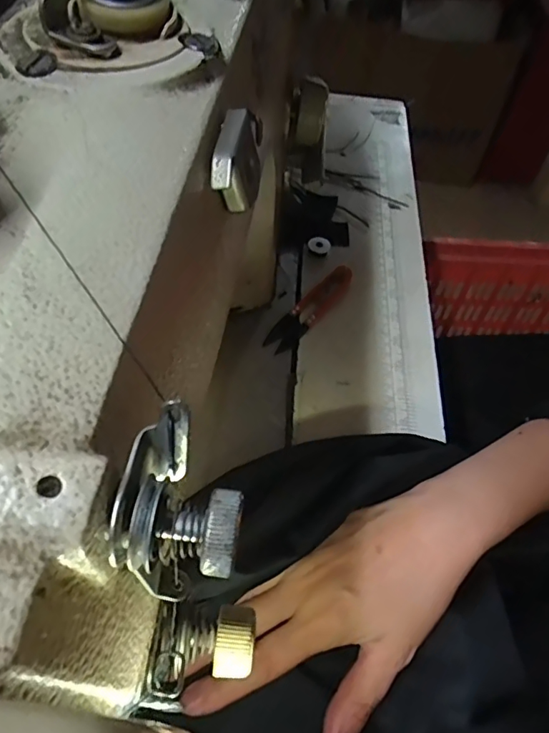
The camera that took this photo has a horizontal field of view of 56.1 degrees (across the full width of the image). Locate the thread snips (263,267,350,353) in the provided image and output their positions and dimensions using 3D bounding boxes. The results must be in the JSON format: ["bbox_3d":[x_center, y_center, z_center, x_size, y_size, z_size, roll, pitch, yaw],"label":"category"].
[{"bbox_3d":[0.031,-0.050,0.424,0.024,0.013,0.099,35,60,19],"label":"thread snips"}]

